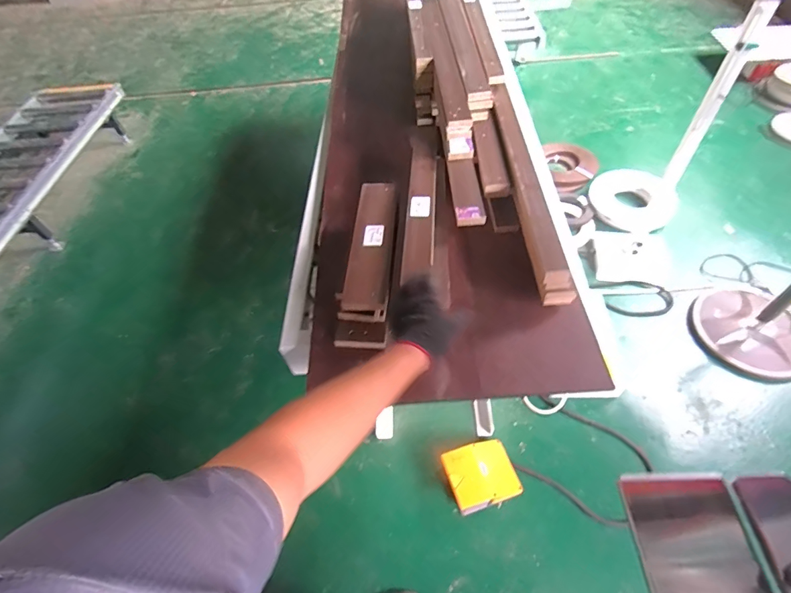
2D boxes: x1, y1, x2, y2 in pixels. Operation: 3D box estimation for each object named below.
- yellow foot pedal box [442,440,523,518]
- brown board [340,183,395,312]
[{"bbox_3d":[0.283,0.591,1.377,0.224,0.130,0.177,-20,54,-10],"label":"yellow foot pedal box"},{"bbox_3d":[-0.053,-0.127,0.930,0.080,0.028,0.354,1,53,6],"label":"brown board"}]

